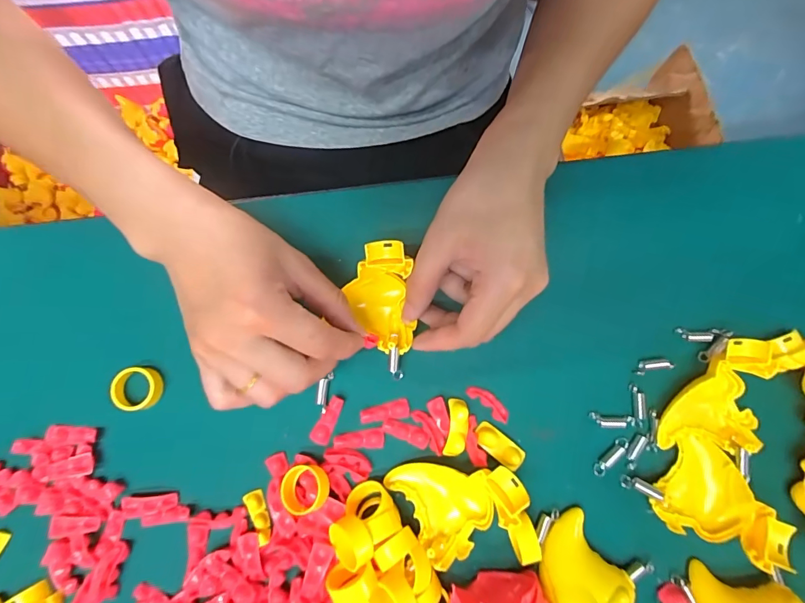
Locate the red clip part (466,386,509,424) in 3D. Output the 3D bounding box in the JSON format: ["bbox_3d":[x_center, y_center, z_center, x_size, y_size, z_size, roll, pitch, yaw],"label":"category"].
[{"bbox_3d":[0.053,0.062,0.260,0.029,0.005,0.011,40,81,6],"label":"red clip part"}]

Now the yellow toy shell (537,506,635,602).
[{"bbox_3d":[0.099,0.150,0.233,0.048,0.023,0.056,-17,80,-4],"label":"yellow toy shell"}]

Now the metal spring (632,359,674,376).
[{"bbox_3d":[0.157,0.040,0.266,0.024,0.006,0.008,-13,78,-3],"label":"metal spring"}]

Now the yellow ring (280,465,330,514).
[{"bbox_3d":[-0.055,0.106,0.240,0.027,0.012,0.026,-4,52,14],"label":"yellow ring"}]

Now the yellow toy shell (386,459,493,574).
[{"bbox_3d":[0.025,0.112,0.236,0.049,0.023,0.057,-33,82,-7],"label":"yellow toy shell"}]

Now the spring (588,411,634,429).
[{"bbox_3d":[0.129,0.073,0.260,0.025,0.008,0.008,6,78,1],"label":"spring"}]

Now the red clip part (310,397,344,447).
[{"bbox_3d":[-0.046,0.071,0.255,0.012,0.005,0.030,23,80,3],"label":"red clip part"}]

